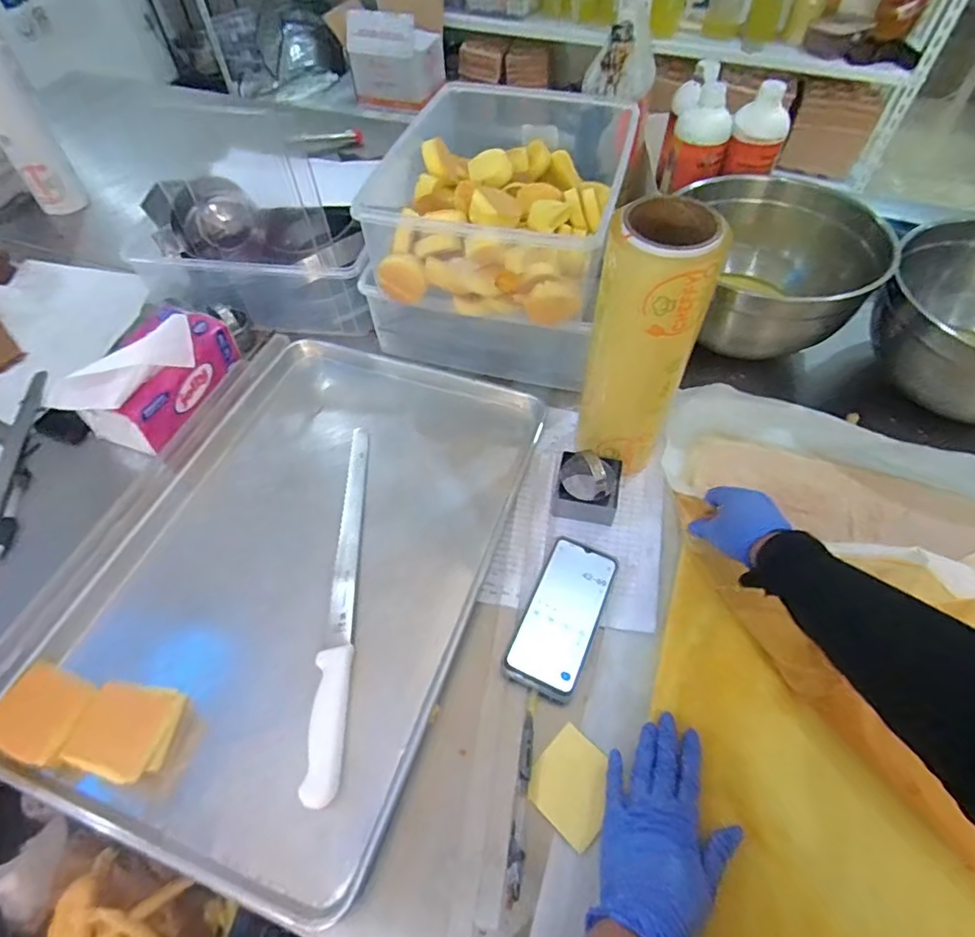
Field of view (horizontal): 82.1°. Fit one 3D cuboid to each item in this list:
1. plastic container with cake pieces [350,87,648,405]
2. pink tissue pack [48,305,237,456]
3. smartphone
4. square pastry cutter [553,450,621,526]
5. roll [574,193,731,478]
[{"bbox_3d":[0.016,-0.314,0.791,0.303,0.217,0.355,18,57,13],"label":"plastic container with cake pieces"},{"bbox_3d":[-0.451,-0.132,0.759,0.133,0.093,0.210,22,58,16],"label":"pink tissue pack"},{"bbox_3d":[0.082,0.155,0.598,0.077,0.012,0.173,20,58,15],"label":"smartphone"},{"bbox_3d":[0.121,0.021,0.666,0.079,0.045,0.072,8,55,7],"label":"square pastry cutter"},{"bbox_3d":[0.160,-0.118,0.597,0.106,0.317,0.081,14,56,11],"label":"roll"}]

